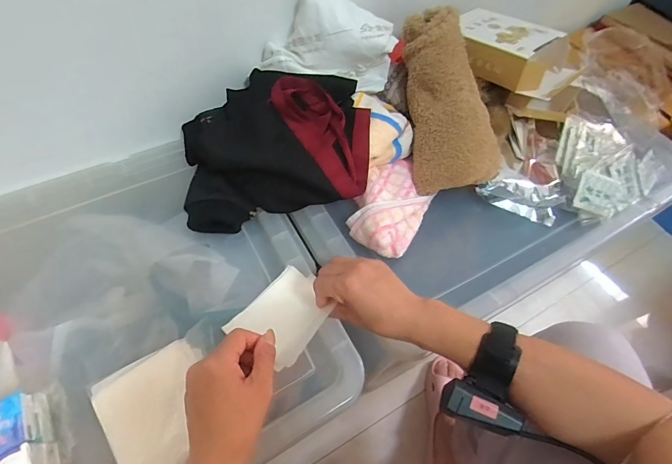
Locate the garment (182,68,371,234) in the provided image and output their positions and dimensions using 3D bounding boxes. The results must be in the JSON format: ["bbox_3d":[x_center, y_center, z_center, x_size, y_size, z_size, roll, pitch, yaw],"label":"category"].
[{"bbox_3d":[-0.091,-0.125,0.546,0.268,0.136,0.199,-10,60,-10],"label":"garment"}]

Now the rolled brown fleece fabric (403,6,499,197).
[{"bbox_3d":[0.171,-0.206,0.564,0.127,0.080,0.281,-8,84,-9],"label":"rolled brown fleece fabric"}]

